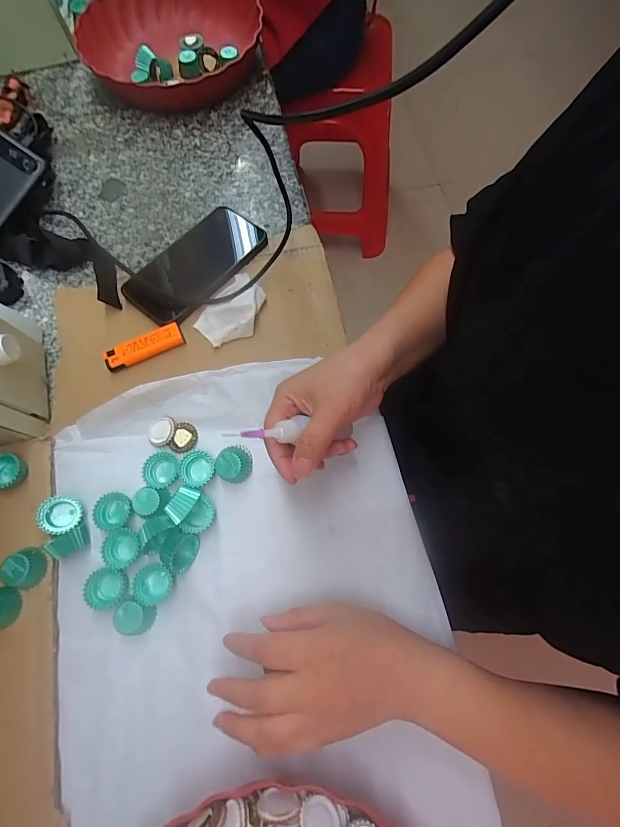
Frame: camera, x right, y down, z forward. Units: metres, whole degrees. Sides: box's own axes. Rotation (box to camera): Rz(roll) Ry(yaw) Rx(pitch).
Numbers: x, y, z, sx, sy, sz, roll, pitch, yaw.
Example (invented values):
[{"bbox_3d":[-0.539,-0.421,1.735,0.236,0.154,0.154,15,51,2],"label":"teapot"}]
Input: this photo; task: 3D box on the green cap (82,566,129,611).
[{"bbox_3d":[-0.169,0.146,0.317,0.033,0.017,0.031,-5,71,0],"label":"green cap"}]

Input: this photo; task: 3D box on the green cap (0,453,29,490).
[{"bbox_3d":[-0.274,0.052,0.339,0.027,0.018,0.032,10,72,5],"label":"green cap"}]

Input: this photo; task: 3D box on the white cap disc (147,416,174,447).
[{"bbox_3d":[-0.141,0.017,0.357,0.025,0.004,0.029,-2,71,1],"label":"white cap disc"}]

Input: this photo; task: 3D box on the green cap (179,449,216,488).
[{"bbox_3d":[-0.104,0.050,0.343,0.032,0.012,0.033,0,71,1],"label":"green cap"}]

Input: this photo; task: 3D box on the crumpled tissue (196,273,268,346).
[{"bbox_3d":[-0.081,-0.112,0.399,0.060,0.020,0.086,23,73,9],"label":"crumpled tissue"}]

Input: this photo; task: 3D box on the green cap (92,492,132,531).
[{"bbox_3d":[-0.174,0.087,0.334,0.029,0.014,0.031,0,71,1],"label":"green cap"}]

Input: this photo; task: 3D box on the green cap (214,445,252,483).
[{"bbox_3d":[-0.068,0.044,0.340,0.029,0.021,0.035,8,71,4],"label":"green cap"}]

